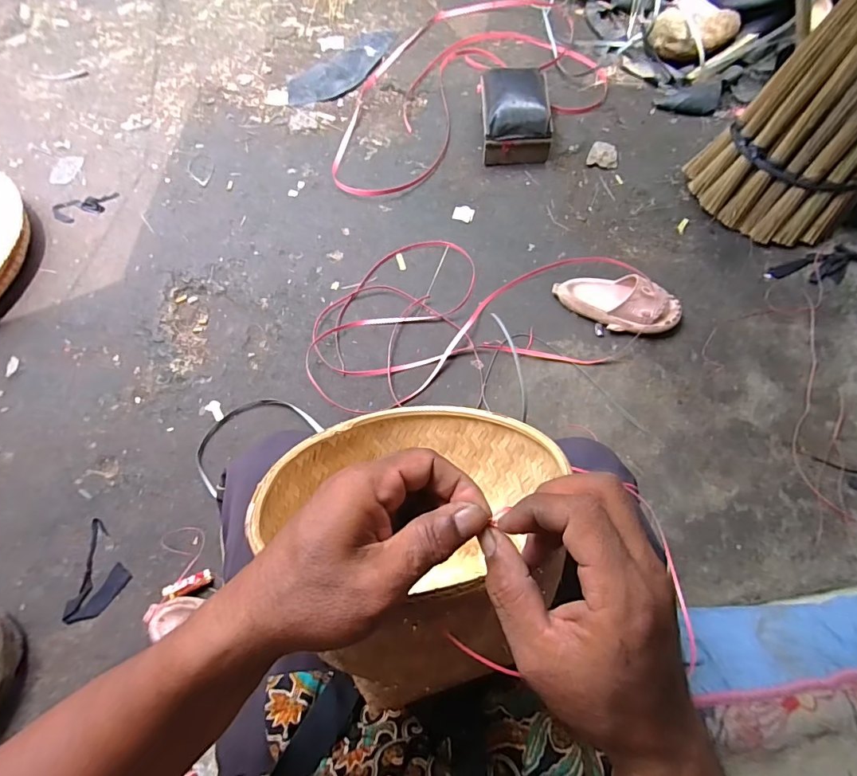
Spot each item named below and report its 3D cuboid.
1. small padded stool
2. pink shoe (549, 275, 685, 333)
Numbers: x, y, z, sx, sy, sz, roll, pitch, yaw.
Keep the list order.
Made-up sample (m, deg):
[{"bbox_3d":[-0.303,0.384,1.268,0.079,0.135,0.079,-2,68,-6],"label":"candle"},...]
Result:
[{"bbox_3d":[0.232,-0.726,1.198,0.172,0.144,0.201,-2,67,1],"label":"small padded stool"},{"bbox_3d":[0.426,-0.196,1.015,0.267,0.090,0.109,23,70,11],"label":"pink shoe"}]

